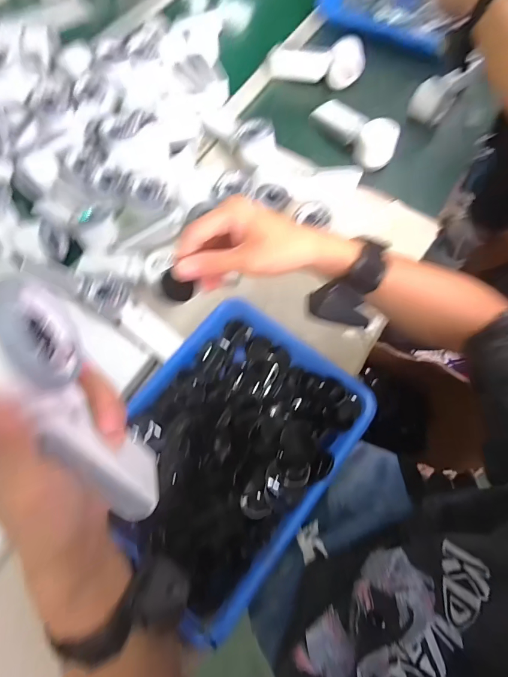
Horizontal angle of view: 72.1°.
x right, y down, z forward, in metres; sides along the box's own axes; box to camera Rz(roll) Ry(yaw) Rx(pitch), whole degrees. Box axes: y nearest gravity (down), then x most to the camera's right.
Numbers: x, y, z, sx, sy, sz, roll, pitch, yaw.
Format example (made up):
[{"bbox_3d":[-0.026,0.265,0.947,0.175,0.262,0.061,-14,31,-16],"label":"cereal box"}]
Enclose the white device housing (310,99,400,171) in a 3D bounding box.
[{"bbox_3d":[0.171,-0.363,0.597,0.057,0.051,0.169,-36,72,-12],"label":"white device housing"}]

